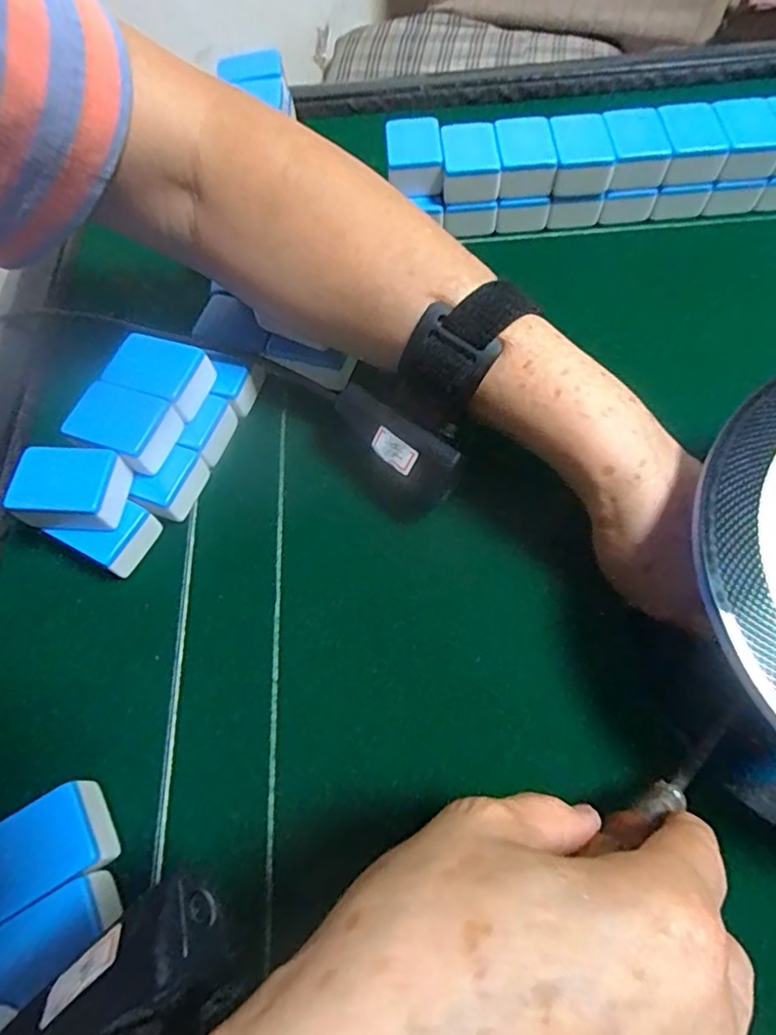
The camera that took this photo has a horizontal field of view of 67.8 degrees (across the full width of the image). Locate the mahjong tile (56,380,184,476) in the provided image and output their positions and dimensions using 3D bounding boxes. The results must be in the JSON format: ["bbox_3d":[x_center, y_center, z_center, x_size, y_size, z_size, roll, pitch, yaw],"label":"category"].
[{"bbox_3d":[-0.134,-0.045,0.293,0.046,0.020,0.034,18,67,11],"label":"mahjong tile"}]

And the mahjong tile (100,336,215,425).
[{"bbox_3d":[-0.118,-0.074,0.305,0.050,0.021,0.033,19,67,11],"label":"mahjong tile"}]

